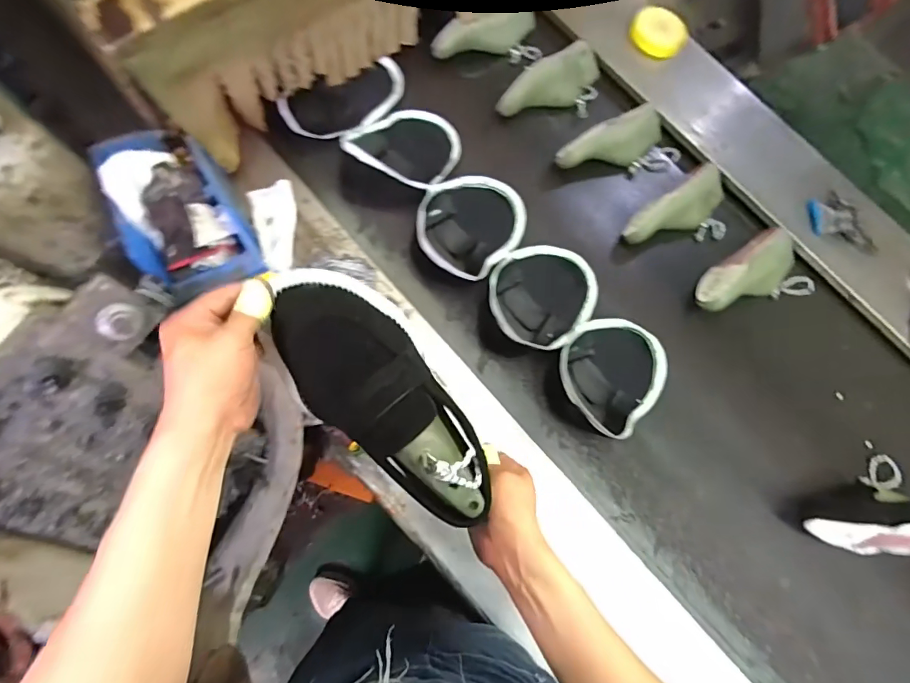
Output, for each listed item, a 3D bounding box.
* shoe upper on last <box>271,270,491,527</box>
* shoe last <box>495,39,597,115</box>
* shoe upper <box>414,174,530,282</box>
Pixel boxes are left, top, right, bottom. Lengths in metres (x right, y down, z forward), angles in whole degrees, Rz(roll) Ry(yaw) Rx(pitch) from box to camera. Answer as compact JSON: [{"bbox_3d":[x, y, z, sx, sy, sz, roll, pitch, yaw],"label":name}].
[{"bbox_3d":[-0.057,0.051,0.386,0.103,0.071,0.254,-39,94,-8],"label":"shoe upper on last"},{"bbox_3d":[0.191,-0.517,0.896,0.256,0.077,0.082,-32,80,-20],"label":"shoe last"},{"bbox_3d":[0.030,-0.212,0.812,0.186,0.062,0.213,21,73,-1],"label":"shoe upper"}]

